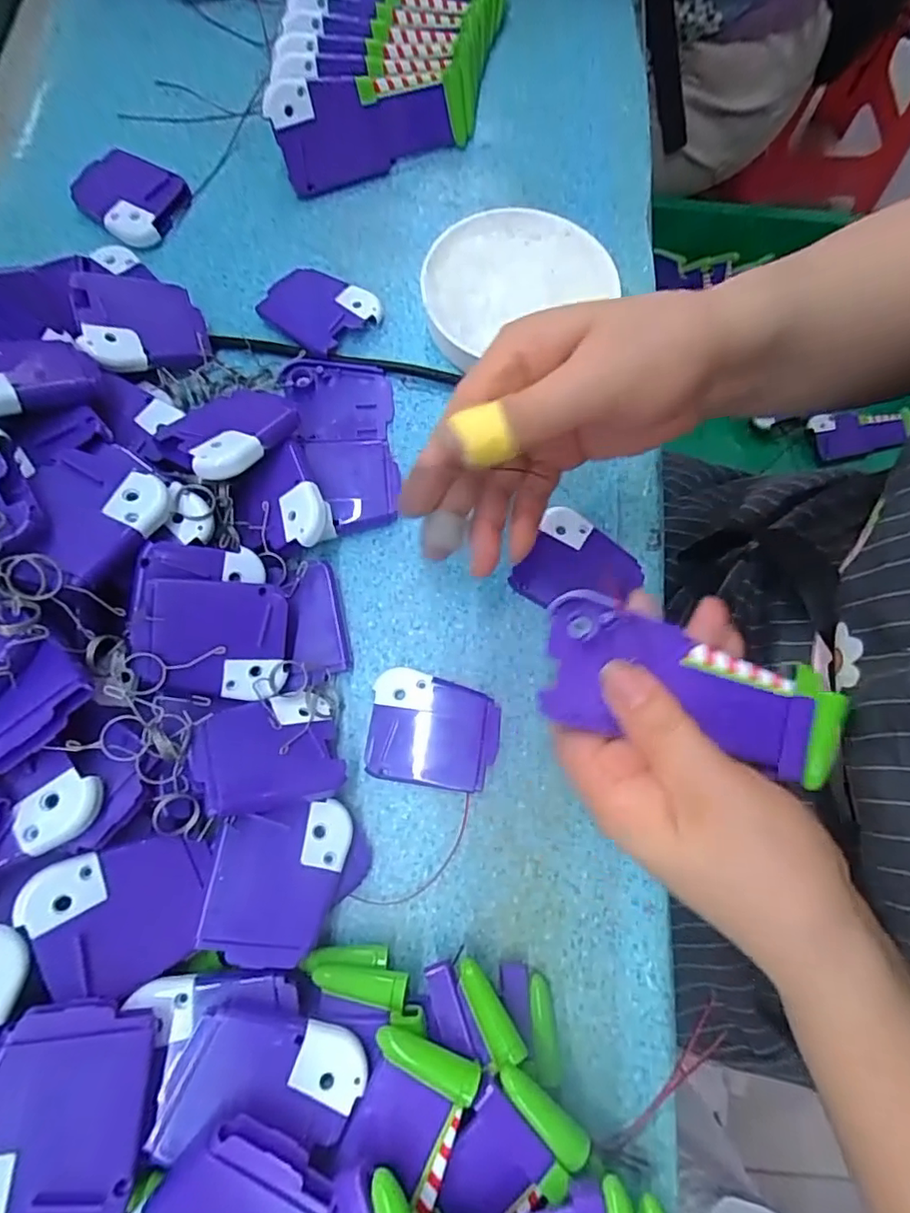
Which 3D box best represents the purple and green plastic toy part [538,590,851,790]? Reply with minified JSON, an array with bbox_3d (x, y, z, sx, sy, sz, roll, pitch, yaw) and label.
[{"bbox_3d":[0.092,0.035,0.230,0.116,0.011,0.050,18,74,7],"label":"purple and green plastic toy part"}]

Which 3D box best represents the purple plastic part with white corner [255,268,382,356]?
[{"bbox_3d":[-0.079,-0.173,0.335,0.059,0.009,0.050,40,77,9],"label":"purple plastic part with white corner"}]

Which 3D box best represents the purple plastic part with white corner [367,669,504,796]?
[{"bbox_3d":[-0.010,0.059,0.277,0.061,0.007,0.051,8,74,0],"label":"purple plastic part with white corner"}]

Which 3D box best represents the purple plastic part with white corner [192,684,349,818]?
[{"bbox_3d":[-0.080,0.060,0.249,0.060,0.008,0.050,-1,49,-32],"label":"purple plastic part with white corner"}]

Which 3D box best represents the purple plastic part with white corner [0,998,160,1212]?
[{"bbox_3d":[-0.125,0.161,0.182,0.050,0.009,0.060,11,69,-22],"label":"purple plastic part with white corner"}]

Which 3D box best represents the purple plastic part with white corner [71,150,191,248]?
[{"bbox_3d":[-0.198,-0.248,0.352,0.063,0.016,0.050,30,75,6],"label":"purple plastic part with white corner"}]

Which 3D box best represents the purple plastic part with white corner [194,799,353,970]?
[{"bbox_3d":[-0.070,0.109,0.232,0.050,0.004,0.060,15,64,-16],"label":"purple plastic part with white corner"}]

